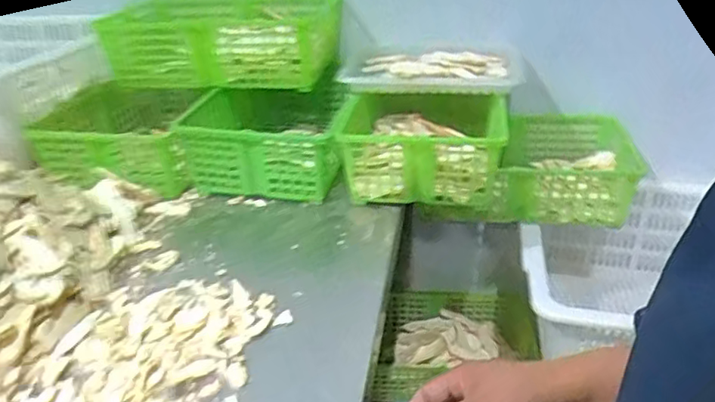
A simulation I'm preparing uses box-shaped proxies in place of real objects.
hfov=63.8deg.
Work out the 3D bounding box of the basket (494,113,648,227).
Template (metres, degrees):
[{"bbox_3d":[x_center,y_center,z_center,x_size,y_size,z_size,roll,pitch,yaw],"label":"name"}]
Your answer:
[{"bbox_3d":[0.334,-0.056,0.928,0.194,0.097,0.225,5,30,10],"label":"basket"}]

